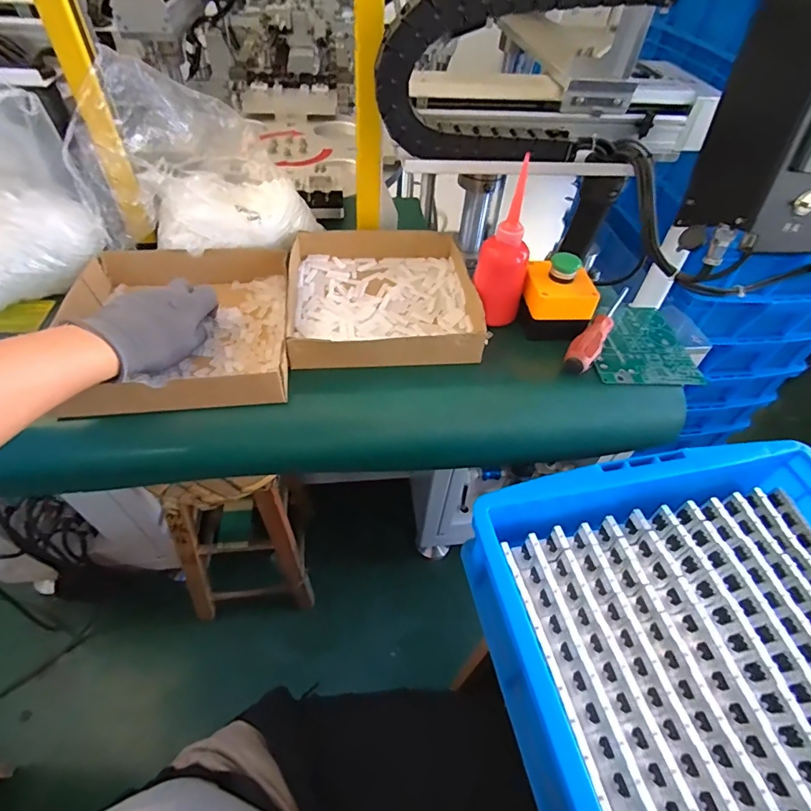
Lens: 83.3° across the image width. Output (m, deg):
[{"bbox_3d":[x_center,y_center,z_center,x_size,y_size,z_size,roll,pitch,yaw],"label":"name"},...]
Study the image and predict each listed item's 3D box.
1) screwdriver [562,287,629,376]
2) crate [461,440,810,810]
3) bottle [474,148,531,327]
[{"bbox_3d":[0.236,-0.097,0.557,0.031,0.039,0.189,28,53,18],"label":"screwdriver"},{"bbox_3d":[0.348,0.329,0.362,0.441,0.099,0.625,-7,51,-10],"label":"crate"},{"bbox_3d":[0.113,-0.170,0.512,0.060,0.165,0.055,15,50,8],"label":"bottle"}]

